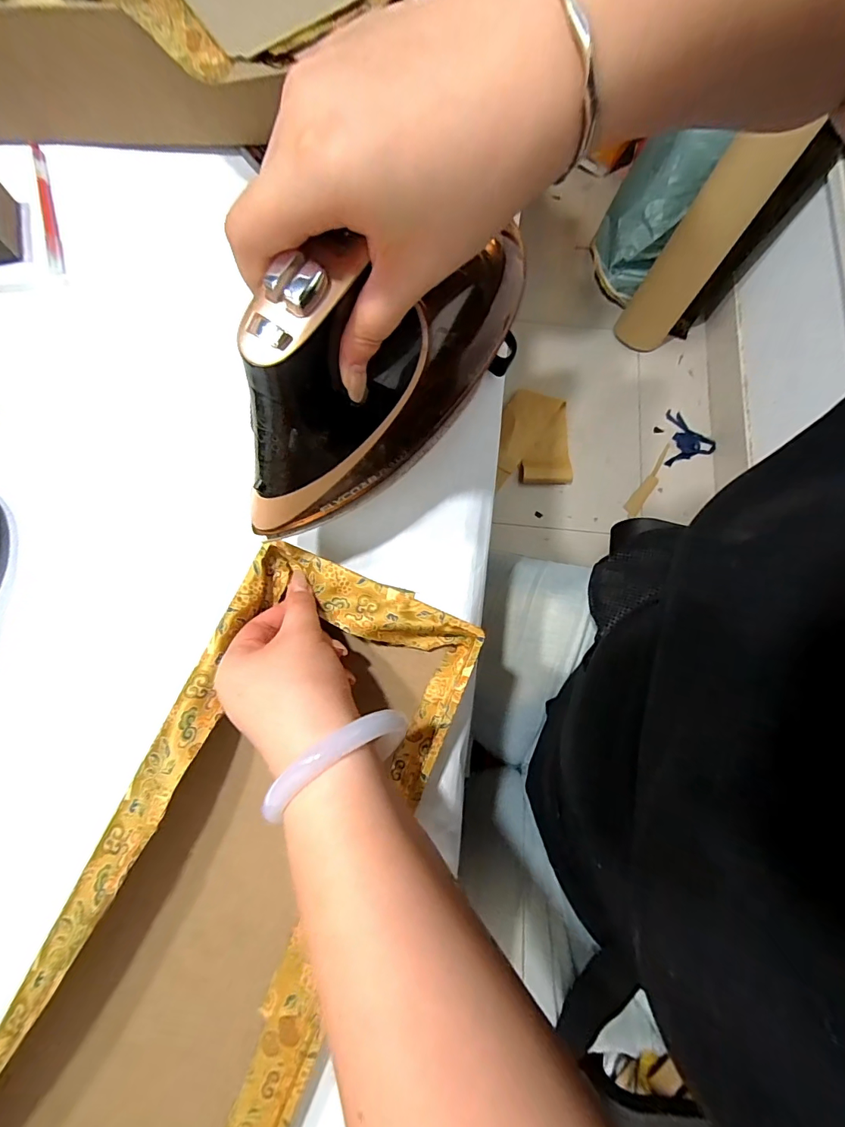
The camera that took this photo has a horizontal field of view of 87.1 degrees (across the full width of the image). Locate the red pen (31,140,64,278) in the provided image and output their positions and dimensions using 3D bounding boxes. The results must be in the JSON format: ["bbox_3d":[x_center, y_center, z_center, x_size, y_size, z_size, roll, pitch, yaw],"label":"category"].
[{"bbox_3d":[-0.346,-0.328,0.409,0.012,0.006,0.143,-16,78,-5],"label":"red pen"}]

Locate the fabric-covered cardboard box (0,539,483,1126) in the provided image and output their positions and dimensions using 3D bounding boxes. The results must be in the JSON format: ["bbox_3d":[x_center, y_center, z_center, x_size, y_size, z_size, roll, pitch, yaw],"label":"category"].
[{"bbox_3d":[-0.122,0.214,0.275,0.177,0.061,0.447,25,79,4],"label":"fabric-covered cardboard box"}]

